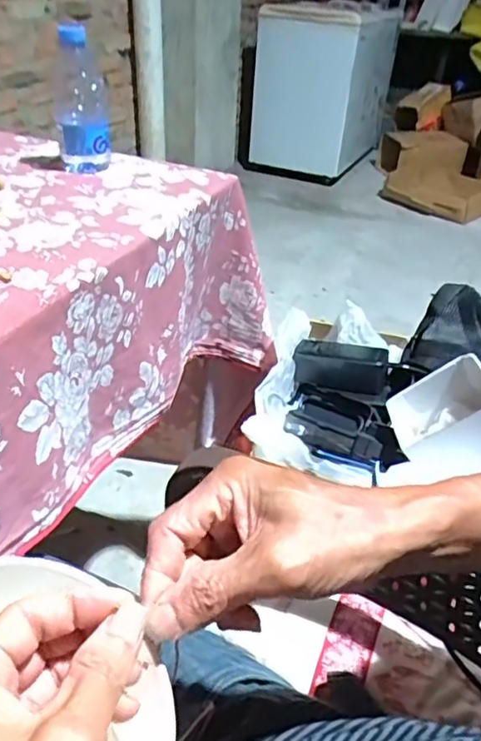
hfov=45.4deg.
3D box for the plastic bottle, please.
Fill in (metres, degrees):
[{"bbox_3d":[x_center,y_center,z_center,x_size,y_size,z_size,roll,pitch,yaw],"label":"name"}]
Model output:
[{"bbox_3d":[-0.200,-0.337,0.723,0.065,0.160,0.062,-5,37,-12],"label":"plastic bottle"}]

